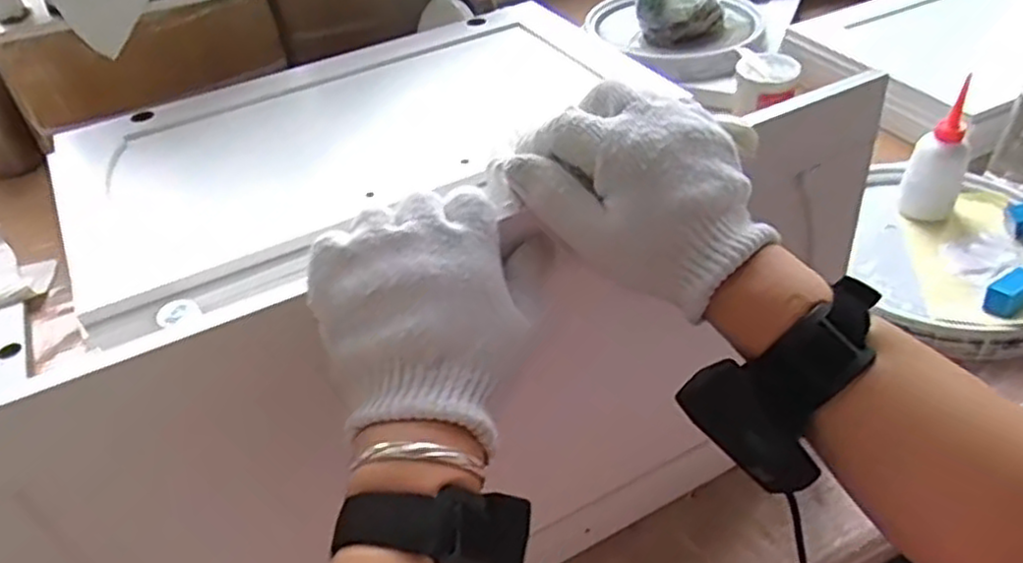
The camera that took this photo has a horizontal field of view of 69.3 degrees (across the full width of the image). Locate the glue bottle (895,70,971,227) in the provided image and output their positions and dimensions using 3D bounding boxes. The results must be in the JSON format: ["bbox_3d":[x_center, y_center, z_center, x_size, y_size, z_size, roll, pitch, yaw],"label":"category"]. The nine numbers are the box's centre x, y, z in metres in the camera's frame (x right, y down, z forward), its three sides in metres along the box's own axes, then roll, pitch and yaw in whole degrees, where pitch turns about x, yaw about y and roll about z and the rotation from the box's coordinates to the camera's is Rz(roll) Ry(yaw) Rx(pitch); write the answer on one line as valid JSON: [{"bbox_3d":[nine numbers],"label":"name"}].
[{"bbox_3d":[0.484,-0.141,0.834,0.055,0.156,0.042,20,47,27],"label":"glue bottle"}]

